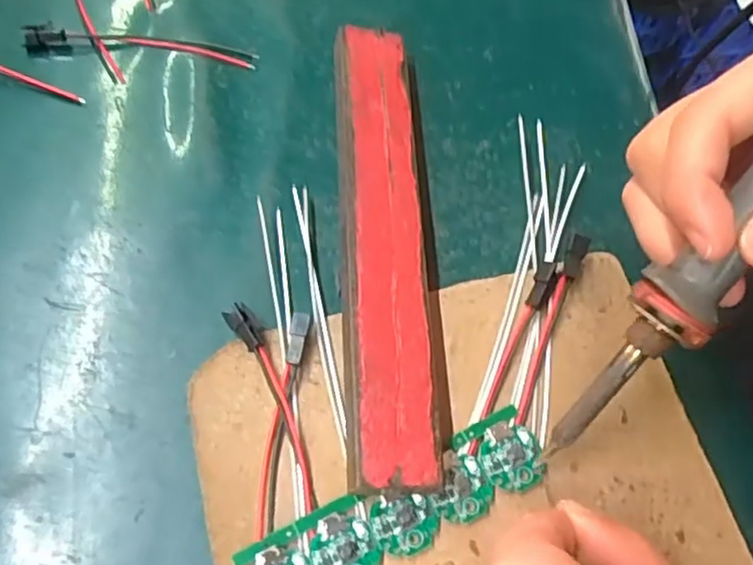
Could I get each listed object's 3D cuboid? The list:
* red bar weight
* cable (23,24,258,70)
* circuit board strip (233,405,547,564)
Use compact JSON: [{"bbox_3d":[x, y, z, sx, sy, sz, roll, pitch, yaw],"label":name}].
[{"bbox_3d":[0.002,-0.019,0.255,0.031,0.022,0.193,-1,65,-4],"label":"red bar weight"},{"bbox_3d":[-0.106,-0.105,0.296,0.101,0.004,0.015,4,65,-2],"label":"cable"},{"bbox_3d":[0.008,0.077,0.221,0.106,0.006,0.027,-24,69,-14],"label":"circuit board strip"}]

